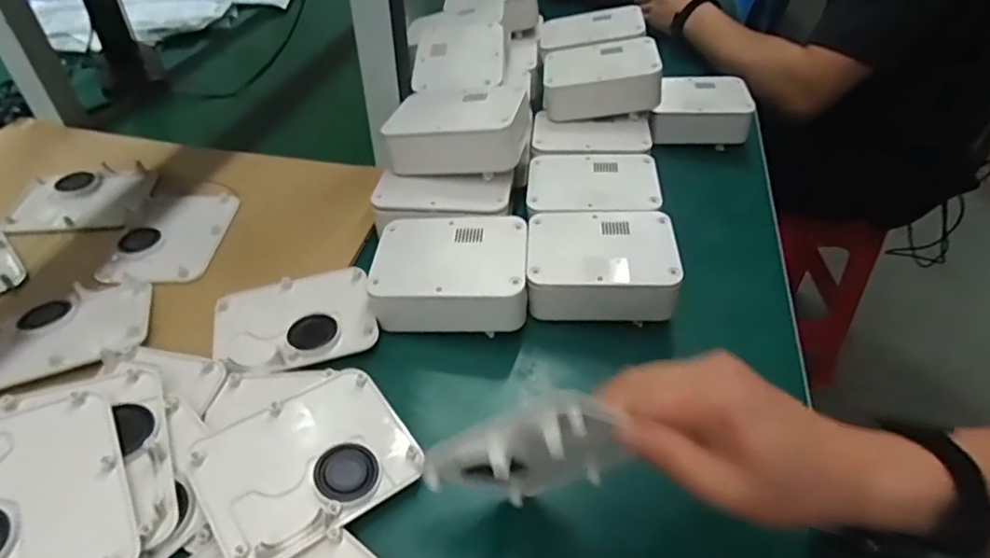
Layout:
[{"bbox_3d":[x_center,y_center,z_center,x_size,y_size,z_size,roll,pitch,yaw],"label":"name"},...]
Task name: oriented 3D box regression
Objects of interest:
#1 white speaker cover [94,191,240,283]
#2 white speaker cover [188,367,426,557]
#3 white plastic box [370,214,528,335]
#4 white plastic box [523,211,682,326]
[{"bbox_3d":[-0.313,-0.045,0.560,0.087,0.014,0.135,1,44,2],"label":"white speaker cover"},{"bbox_3d":[-0.119,0.112,0.364,0.123,0.020,0.094,-28,50,-26],"label":"white speaker cover"},{"bbox_3d":[-0.036,-0.008,0.491,0.125,0.046,0.097,2,44,3],"label":"white plastic box"},{"bbox_3d":[0.091,-0.016,0.509,0.122,0.048,0.099,2,44,3],"label":"white plastic box"}]

